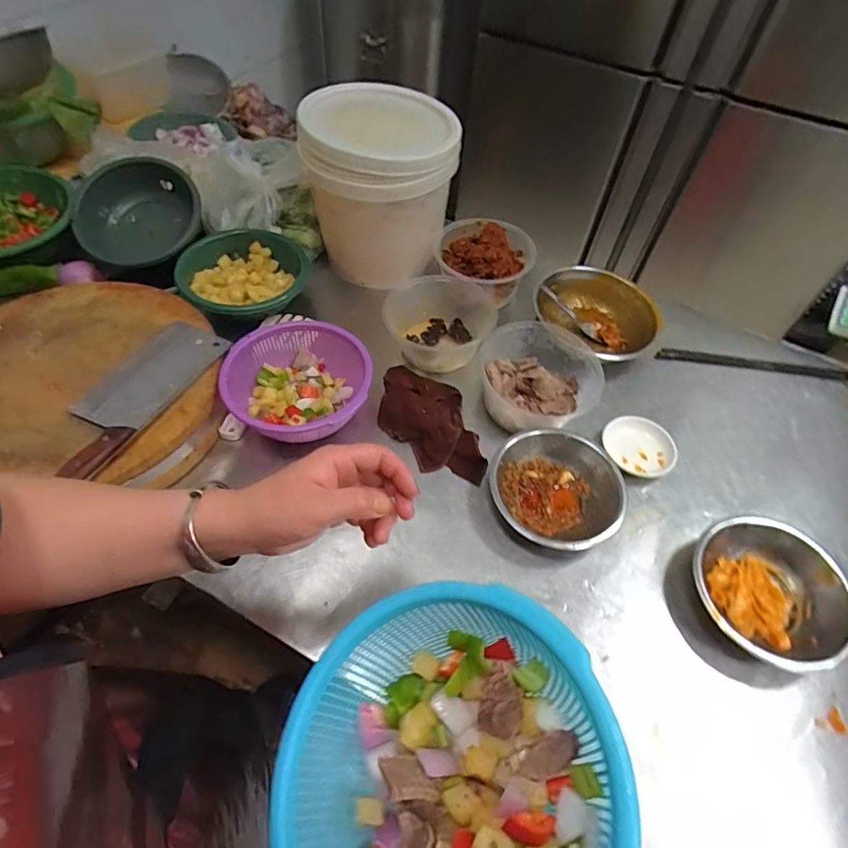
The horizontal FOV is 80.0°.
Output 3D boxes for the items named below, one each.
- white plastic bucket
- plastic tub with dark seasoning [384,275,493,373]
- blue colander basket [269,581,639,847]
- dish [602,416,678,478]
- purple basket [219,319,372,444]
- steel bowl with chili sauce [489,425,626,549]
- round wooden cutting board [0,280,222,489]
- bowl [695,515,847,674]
[{"bbox_3d":[-0.072,-0.379,0.836,0.216,0.244,0.201,1,55,-2],"label":"white plastic bucket"},{"bbox_3d":[0.017,-0.157,0.788,0.162,0.083,0.148,1,55,-2],"label":"plastic tub with dark seasoning"},{"bbox_3d":[0.012,0.195,0.276,0.191,0.070,0.191,-14,49,17],"label":"blue colander basket"},{"bbox_3d":[0.299,0.031,0.700,0.083,0.019,0.094,-19,58,-16],"label":"dish"},{"bbox_3d":[-0.177,-0.060,0.714,0.193,0.094,0.200,-13,57,-12],"label":"purple basket"},{"bbox_3d":[0.166,0.084,0.644,0.158,0.041,0.156,1,55,-2],"label":"steel bowl with chili sauce"},{"bbox_3d":[-0.454,-0.071,0.680,0.369,0.050,0.314,7,55,2],"label":"round wooden cutting board"},{"bbox_3d":[0.379,0.182,0.552,0.133,0.068,0.159,-30,61,-22],"label":"bowl"}]

